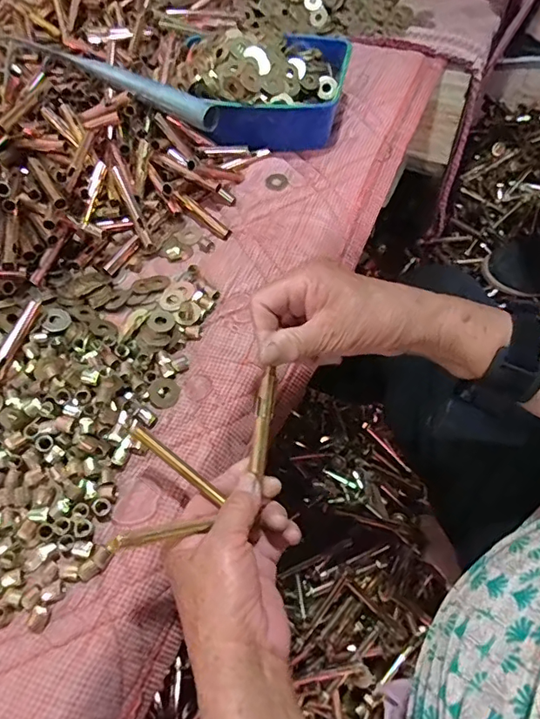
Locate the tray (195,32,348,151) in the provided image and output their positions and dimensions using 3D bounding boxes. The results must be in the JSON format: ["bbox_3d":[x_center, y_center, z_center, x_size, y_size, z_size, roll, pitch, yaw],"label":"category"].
[{"bbox_3d":[0.003,-0.318,0.576,0.161,0.081,0.140,9,59,6],"label":"tray"}]

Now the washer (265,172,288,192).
[{"bbox_3d":[0.007,-0.197,0.552,0.025,0.004,0.030,-4,57,-1],"label":"washer"}]

